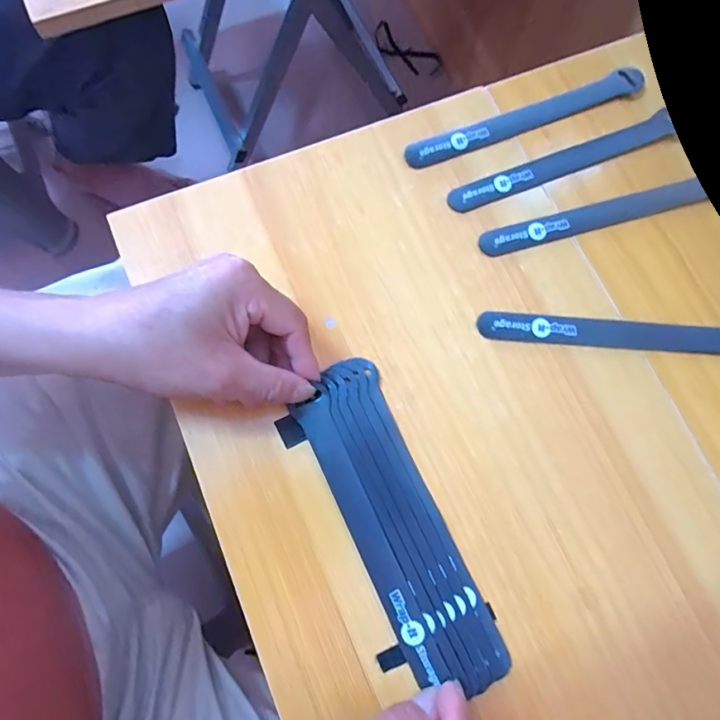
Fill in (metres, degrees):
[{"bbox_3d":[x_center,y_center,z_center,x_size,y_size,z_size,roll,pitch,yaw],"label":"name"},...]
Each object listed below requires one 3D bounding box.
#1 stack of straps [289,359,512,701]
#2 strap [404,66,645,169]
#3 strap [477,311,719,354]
[{"bbox_3d":[0.021,0.097,0.277,0.055,0.011,0.195,-25,78,-7],"label":"stack of straps"},{"bbox_3d":[0.127,-0.185,0.350,0.197,0.005,0.021,-22,78,-6],"label":"strap"},{"bbox_3d":[0.180,-0.017,0.311,0.196,0.006,0.023,2,84,0],"label":"strap"}]

